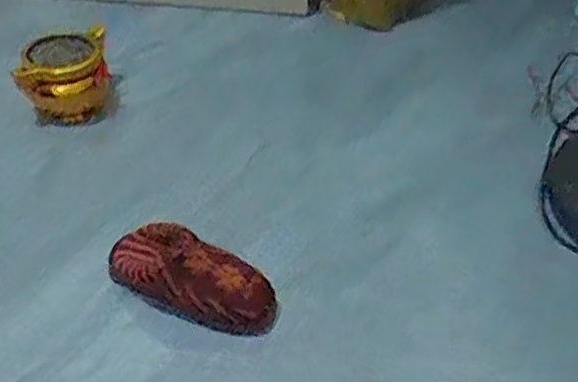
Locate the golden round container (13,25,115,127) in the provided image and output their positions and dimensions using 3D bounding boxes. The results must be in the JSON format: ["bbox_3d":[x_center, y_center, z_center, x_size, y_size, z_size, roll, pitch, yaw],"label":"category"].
[{"bbox_3d":[-0.414,-0.200,1.351,0.165,0.160,0.118,-6,43,-10],"label":"golden round container"}]

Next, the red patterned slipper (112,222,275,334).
[{"bbox_3d":[-0.133,0.112,0.978,0.248,0.084,0.081,17,44,14],"label":"red patterned slipper"}]

